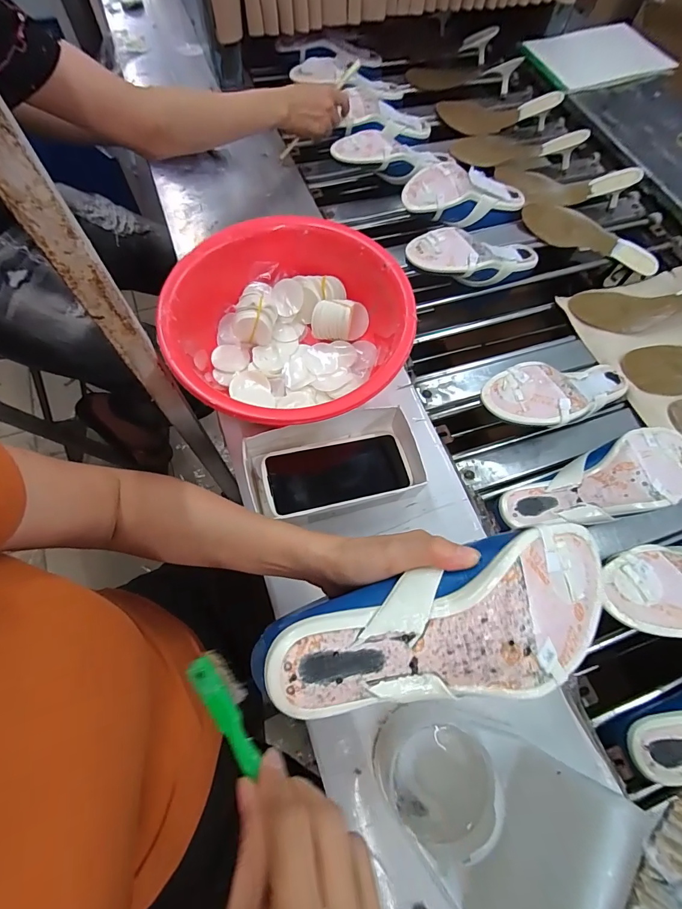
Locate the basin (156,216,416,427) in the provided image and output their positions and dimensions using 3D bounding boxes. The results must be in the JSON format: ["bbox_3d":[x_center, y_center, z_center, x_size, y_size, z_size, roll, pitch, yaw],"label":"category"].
[{"bbox_3d":[-0.061,-0.143,0.496,0.267,0.114,0.273,1,67,-2],"label":"basin"}]

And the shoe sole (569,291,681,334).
[{"bbox_3d":[0.503,-0.248,0.640,0.247,0.034,0.088,-10,67,7],"label":"shoe sole"}]

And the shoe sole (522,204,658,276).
[{"bbox_3d":[0.450,-0.396,0.721,0.246,0.016,0.080,20,83,4],"label":"shoe sole"}]

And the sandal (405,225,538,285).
[{"bbox_3d":[0.225,-0.313,0.640,0.252,0.059,0.093,-9,67,-22],"label":"sandal"}]

